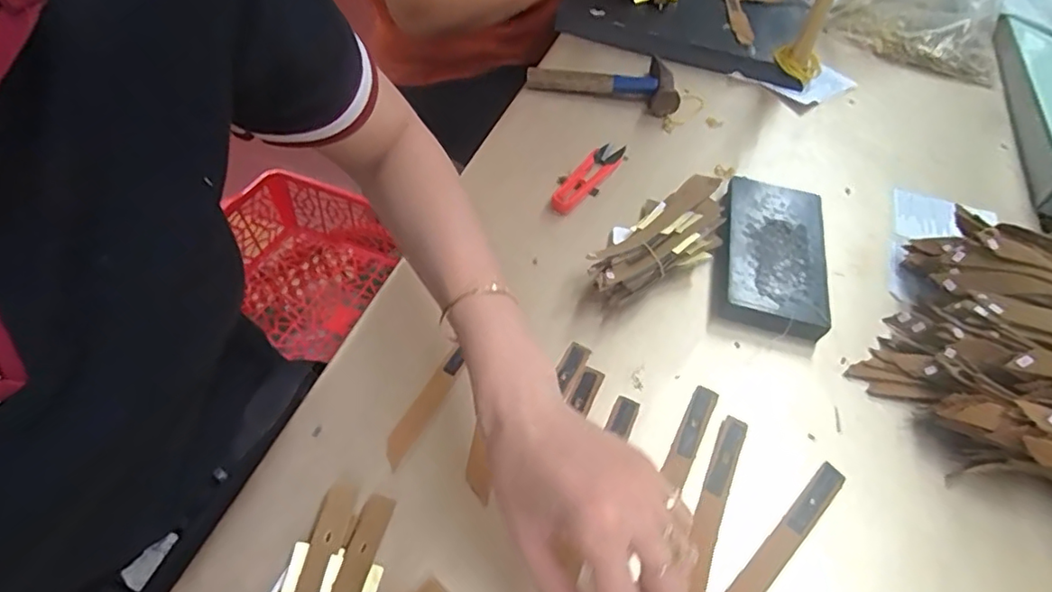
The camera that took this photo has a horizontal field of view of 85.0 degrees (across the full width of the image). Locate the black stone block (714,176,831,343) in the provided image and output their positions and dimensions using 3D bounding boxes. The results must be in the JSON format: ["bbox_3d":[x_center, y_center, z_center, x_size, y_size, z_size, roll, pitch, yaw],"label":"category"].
[{"bbox_3d":[0.207,-0.037,0.488,0.082,0.023,0.158,14,52,6],"label":"black stone block"}]

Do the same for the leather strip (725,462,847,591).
[{"bbox_3d":[0.160,0.151,0.354,0.129,0.005,0.017,-35,62,-27],"label":"leather strip"}]

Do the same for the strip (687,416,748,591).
[{"bbox_3d":[0.119,0.132,0.362,0.016,0.004,0.128,22,54,12],"label":"strip"}]

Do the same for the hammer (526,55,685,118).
[{"bbox_3d":[0.089,-0.243,0.635,0.162,0.027,0.084,14,52,6],"label":"hammer"}]

